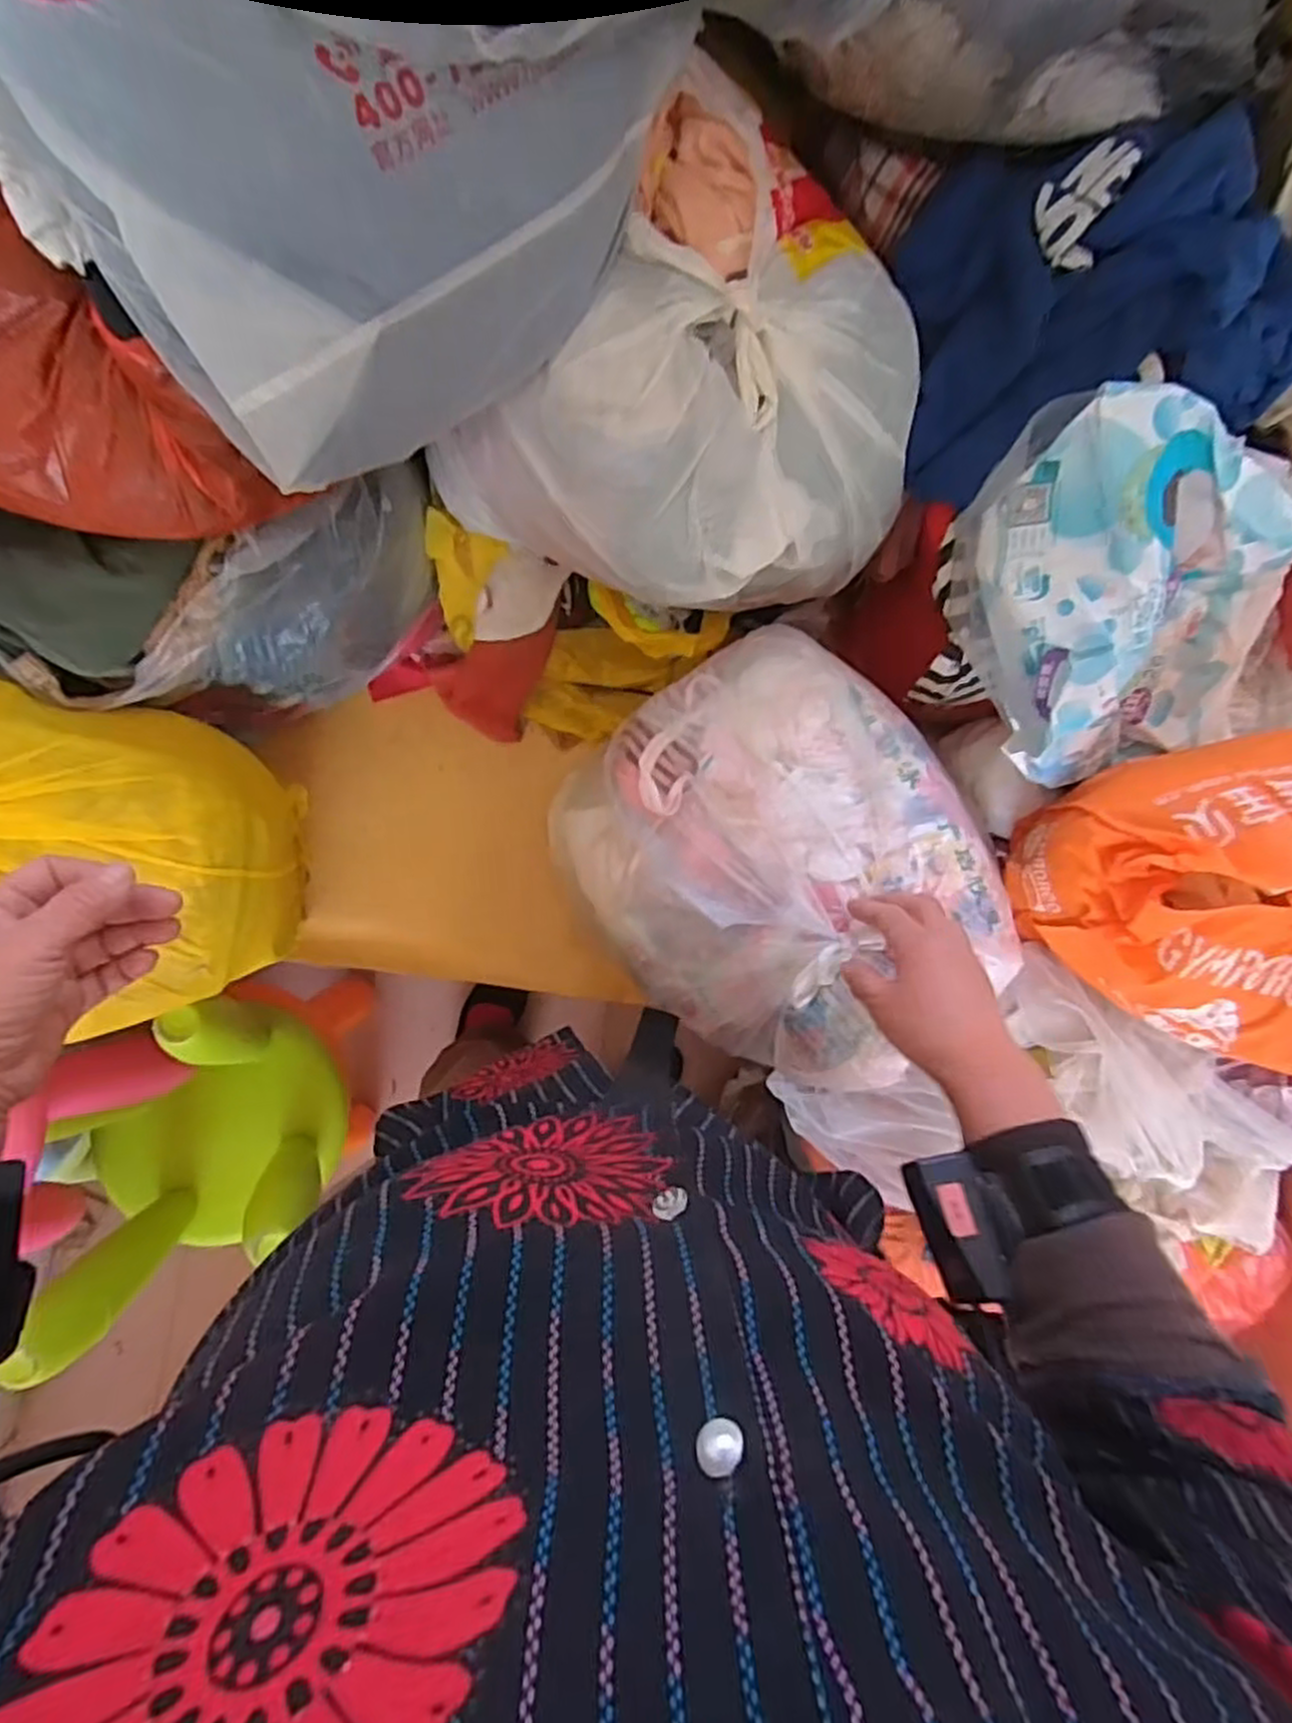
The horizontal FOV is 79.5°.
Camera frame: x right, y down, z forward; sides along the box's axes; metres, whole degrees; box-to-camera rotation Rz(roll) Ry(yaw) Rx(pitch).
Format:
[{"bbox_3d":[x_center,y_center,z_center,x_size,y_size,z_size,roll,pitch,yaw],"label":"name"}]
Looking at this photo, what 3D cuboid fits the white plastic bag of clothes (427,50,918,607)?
[{"bbox_3d":[0.060,-0.323,0.580,0.279,0.186,0.320,42,82,-3],"label":"white plastic bag of clothes"}]

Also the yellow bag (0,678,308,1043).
[{"bbox_3d":[-0.454,-0.001,0.609,0.298,0.201,0.249,14,84,-6],"label":"yellow bag"}]

